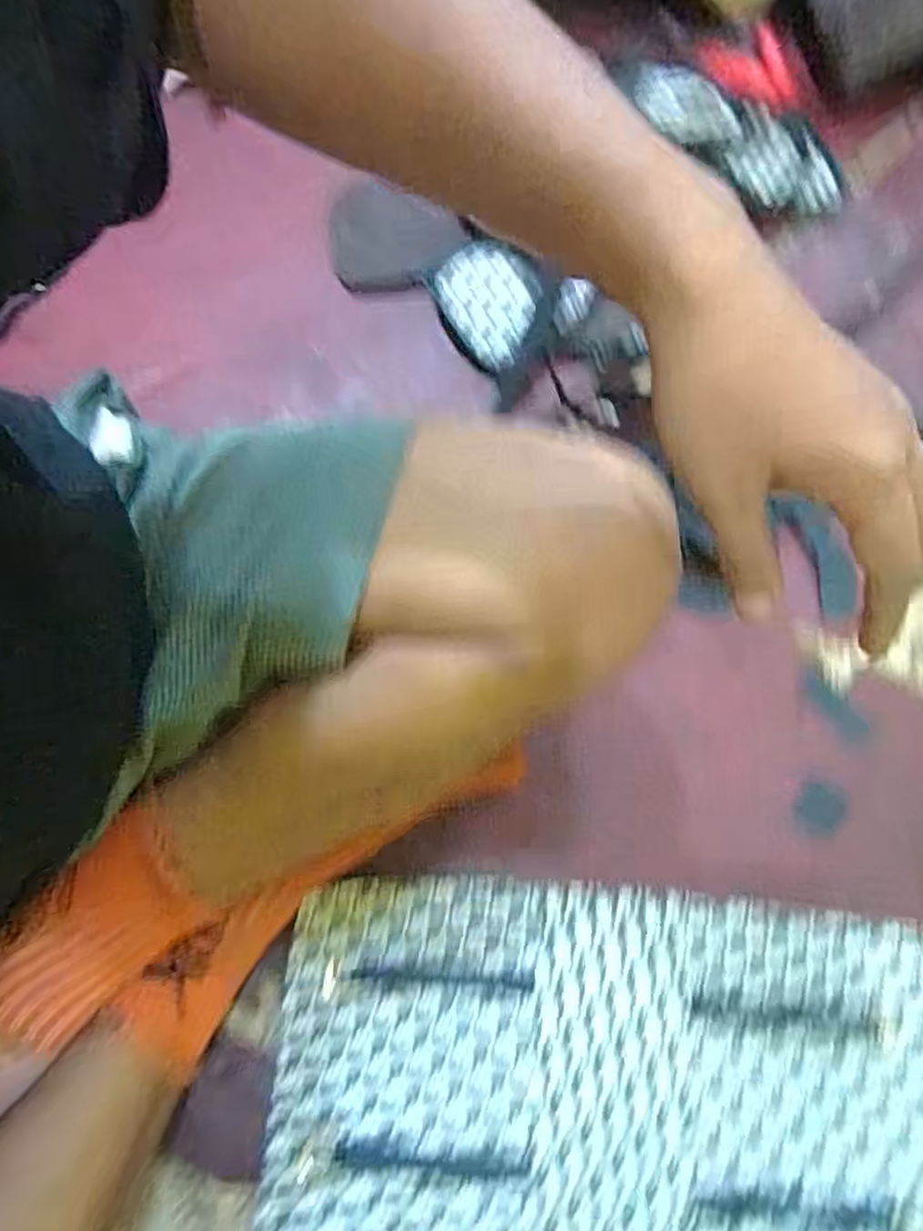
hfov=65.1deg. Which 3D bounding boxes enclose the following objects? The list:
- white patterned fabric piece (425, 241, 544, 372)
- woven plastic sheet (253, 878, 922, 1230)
[{"bbox_3d":[0.023,-0.273,0.630,0.083,0.014,0.116,-34,82,10],"label":"white patterned fabric piece"},{"bbox_3d":[0.093,0.294,0.449,0.409,0.015,0.228,5,72,2],"label":"woven plastic sheet"}]

